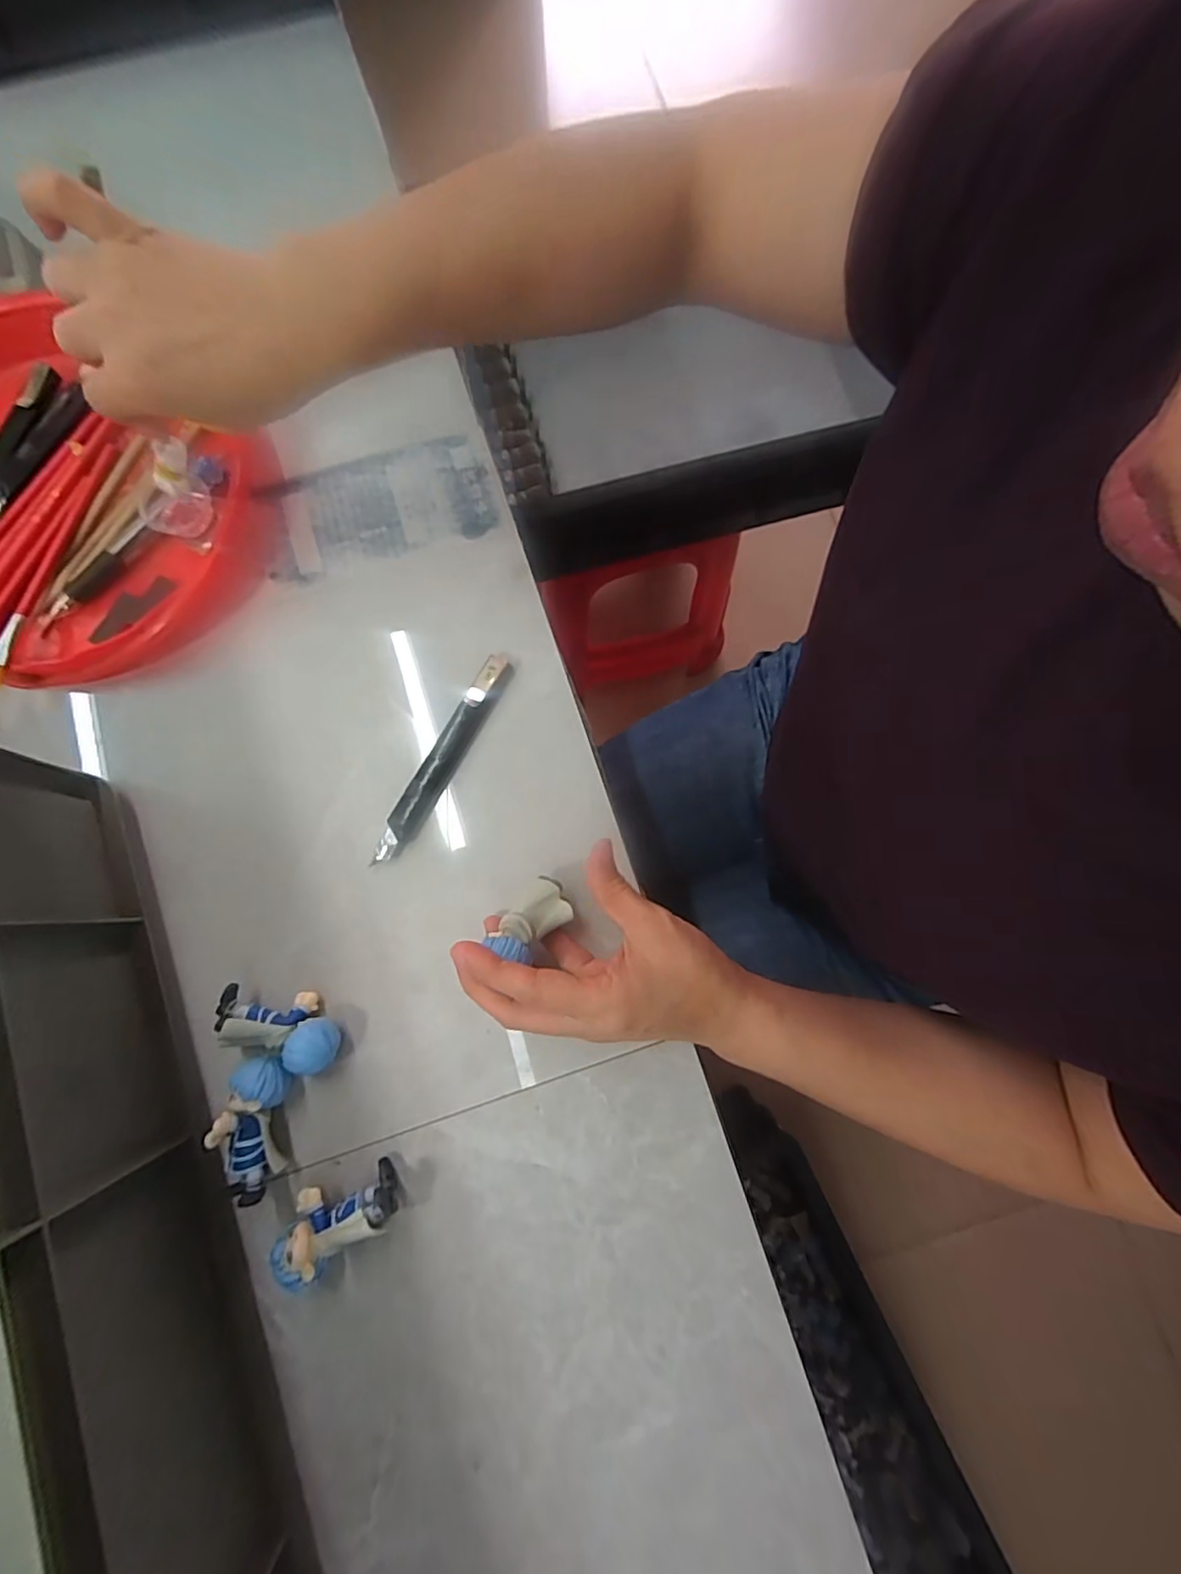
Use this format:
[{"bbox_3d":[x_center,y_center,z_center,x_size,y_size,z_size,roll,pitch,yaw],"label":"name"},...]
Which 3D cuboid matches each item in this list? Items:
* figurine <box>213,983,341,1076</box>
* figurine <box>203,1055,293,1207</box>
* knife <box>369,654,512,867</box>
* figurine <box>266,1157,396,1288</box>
[{"bbox_3d":[-0.158,0.124,0.312,0.065,0.027,0.031,18,80,4],"label":"figurine"},{"bbox_3d":[-0.166,0.169,0.299,0.028,0.036,0.063,5,79,1],"label":"figurine"},{"bbox_3d":[-0.085,-0.018,0.347,0.016,0.008,0.135,29,81,6],"label":"knife"},{"bbox_3d":[-0.125,0.209,0.293,0.058,0.030,0.032,-33,81,-6],"label":"figurine"}]

